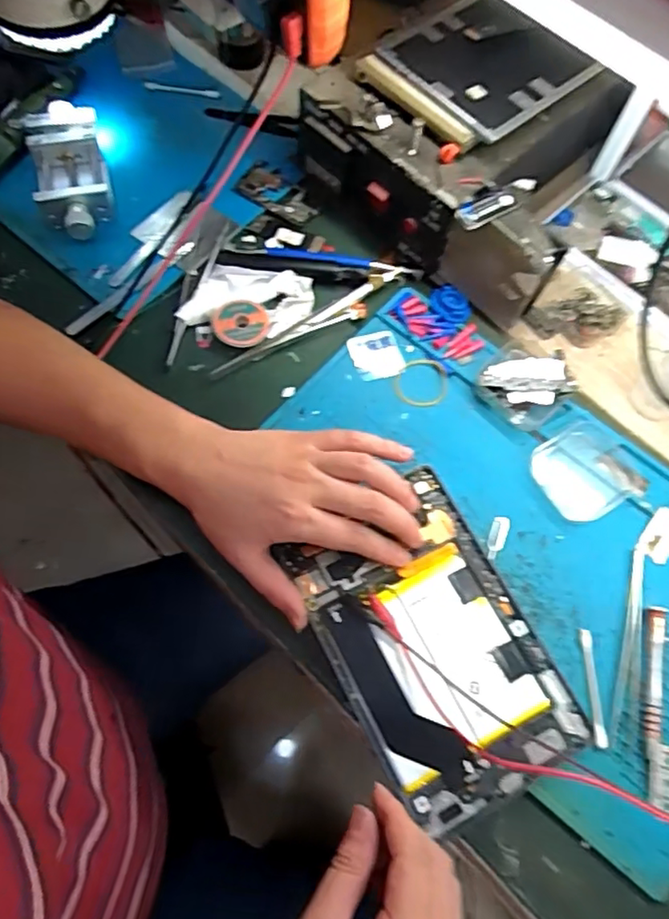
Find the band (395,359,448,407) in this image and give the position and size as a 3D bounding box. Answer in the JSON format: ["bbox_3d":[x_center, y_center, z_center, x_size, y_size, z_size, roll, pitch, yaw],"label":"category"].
[{"bbox_3d":[0.068,-0.061,0.474,0.042,0.005,0.041,1,69,-2],"label":"band"}]

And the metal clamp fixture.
[{"bbox_3d":[-0.227,-0.248,0.520,0.062,0.033,0.132,-20,71,-10],"label":"metal clamp fixture"}]

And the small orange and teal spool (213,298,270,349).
[{"bbox_3d":[-0.075,-0.108,0.483,0.043,0.013,0.044,1,69,-2],"label":"small orange and teal spool"}]

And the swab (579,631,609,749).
[{"bbox_3d":[0.168,0.147,0.391,0.010,0.007,0.070,3,68,-1],"label":"swab"}]

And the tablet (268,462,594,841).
[{"bbox_3d":[0.063,0.118,0.391,0.124,0.009,0.193,-24,71,-11],"label":"tablet"}]

